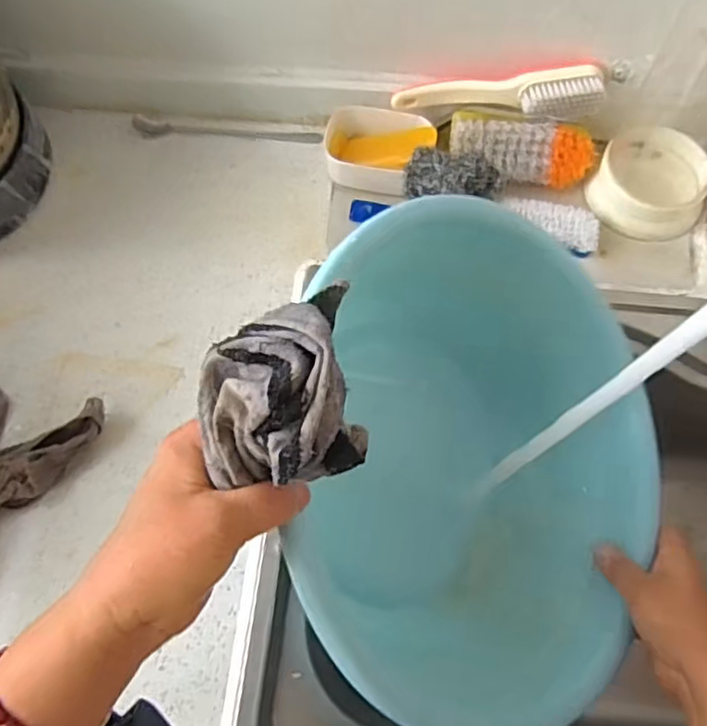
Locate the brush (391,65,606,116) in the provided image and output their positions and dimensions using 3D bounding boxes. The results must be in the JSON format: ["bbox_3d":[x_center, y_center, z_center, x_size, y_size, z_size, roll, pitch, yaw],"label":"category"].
[{"bbox_3d":[0.138,-0.260,0.594,0.189,0.030,0.048,9,68,4],"label":"brush"}]

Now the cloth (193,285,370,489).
[{"bbox_3d":[-0.034,0.014,0.266,0.072,0.065,0.072,-13,67,-3],"label":"cloth"}]

